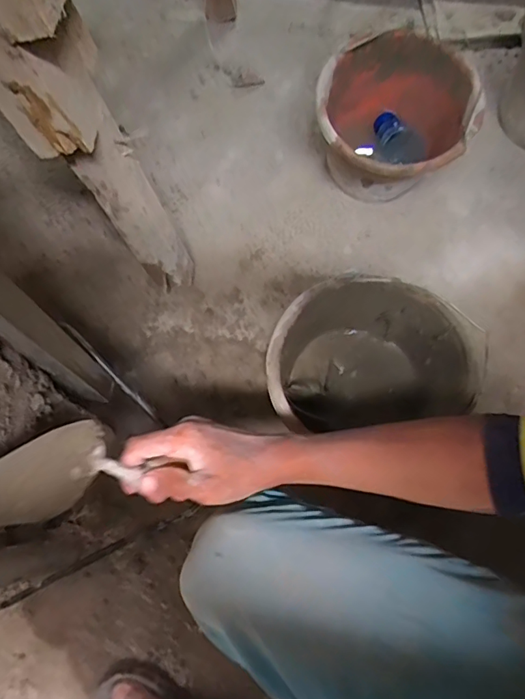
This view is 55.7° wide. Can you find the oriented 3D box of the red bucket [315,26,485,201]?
[{"bbox_3d":[0.191,-0.337,0.766,0.220,0.196,0.205,1,74,-2],"label":"red bucket"}]

